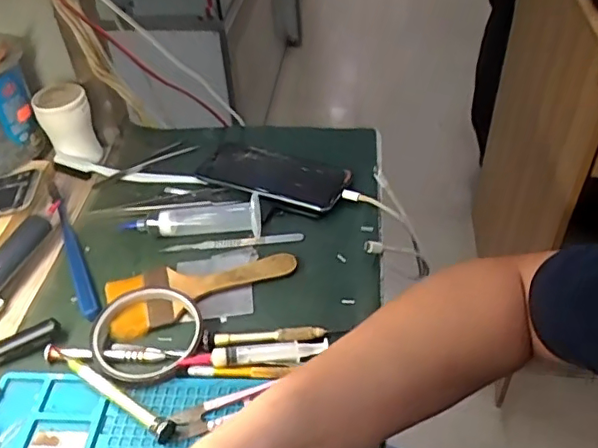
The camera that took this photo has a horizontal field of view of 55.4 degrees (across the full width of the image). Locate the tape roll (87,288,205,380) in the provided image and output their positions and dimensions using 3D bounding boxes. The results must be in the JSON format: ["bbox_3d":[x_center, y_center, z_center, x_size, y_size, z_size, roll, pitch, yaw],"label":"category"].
[{"bbox_3d":[-0.120,0.087,0.453,0.085,0.015,0.089,-1,43,1],"label":"tape roll"}]

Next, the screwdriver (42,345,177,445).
[{"bbox_3d":[-0.143,0.122,0.419,0.129,0.015,0.012,23,49,25],"label":"screwdriver"}]

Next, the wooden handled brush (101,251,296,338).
[{"bbox_3d":[-0.084,0.049,0.497,0.161,0.009,0.062,-15,45,-13],"label":"wooden handled brush"}]

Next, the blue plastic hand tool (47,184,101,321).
[{"bbox_3d":[-0.214,0.020,0.535,0.014,0.014,0.185,-20,46,-18],"label":"blue plastic hand tool"}]

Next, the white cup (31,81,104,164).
[{"bbox_3d":[-0.249,-0.106,0.613,0.052,0.082,0.047,-21,46,-18],"label":"white cup"}]

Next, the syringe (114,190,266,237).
[{"bbox_3d":[-0.101,-0.009,0.544,0.132,0.022,0.040,2,44,4],"label":"syringe"}]

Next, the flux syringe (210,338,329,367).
[{"bbox_3d":[-0.022,0.097,0.437,0.087,0.017,0.020,-4,43,-2],"label":"flux syringe"}]

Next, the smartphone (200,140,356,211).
[{"bbox_3d":[-0.031,-0.053,0.591,0.162,0.014,0.071,19,48,21],"label":"smartphone"}]

